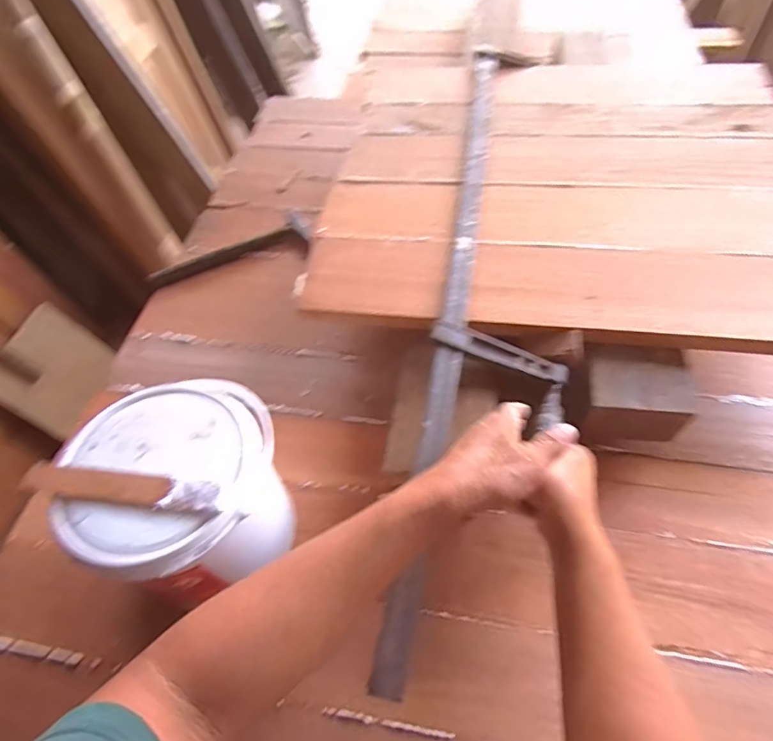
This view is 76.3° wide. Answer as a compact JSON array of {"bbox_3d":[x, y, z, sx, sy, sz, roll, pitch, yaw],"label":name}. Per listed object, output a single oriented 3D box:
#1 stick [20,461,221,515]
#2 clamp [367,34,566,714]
[{"bbox_3d":[-0.229,0.102,0.425,0.171,0.007,0.027,6,67,4],"label":"stick"},{"bbox_3d":[0.160,-0.167,0.673,0.153,0.035,1.066,8,58,7],"label":"clamp"}]

